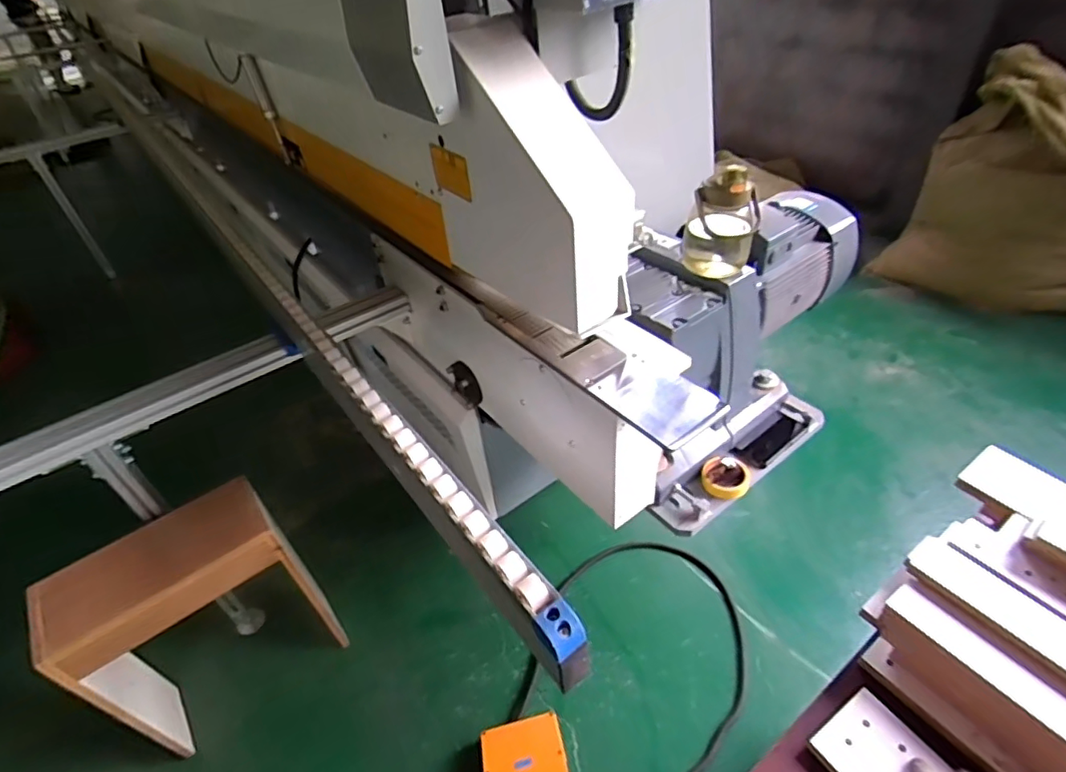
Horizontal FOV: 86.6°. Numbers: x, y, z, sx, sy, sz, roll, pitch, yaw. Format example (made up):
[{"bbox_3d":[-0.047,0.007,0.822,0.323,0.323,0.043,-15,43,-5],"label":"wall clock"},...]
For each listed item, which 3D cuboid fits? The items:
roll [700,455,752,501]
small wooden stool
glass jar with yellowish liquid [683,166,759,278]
[{"bbox_3d":[0.405,0.191,1.188,0.101,0.040,0.110,7,43,14],"label":"roll"},{"bbox_3d":[-0.742,0.529,1.299,0.434,0.530,0.187,-31,47,-25],"label":"small wooden stool"},{"bbox_3d":[0.330,-0.285,0.996,0.121,0.185,0.096,8,43,16],"label":"glass jar with yellowish liquid"}]

